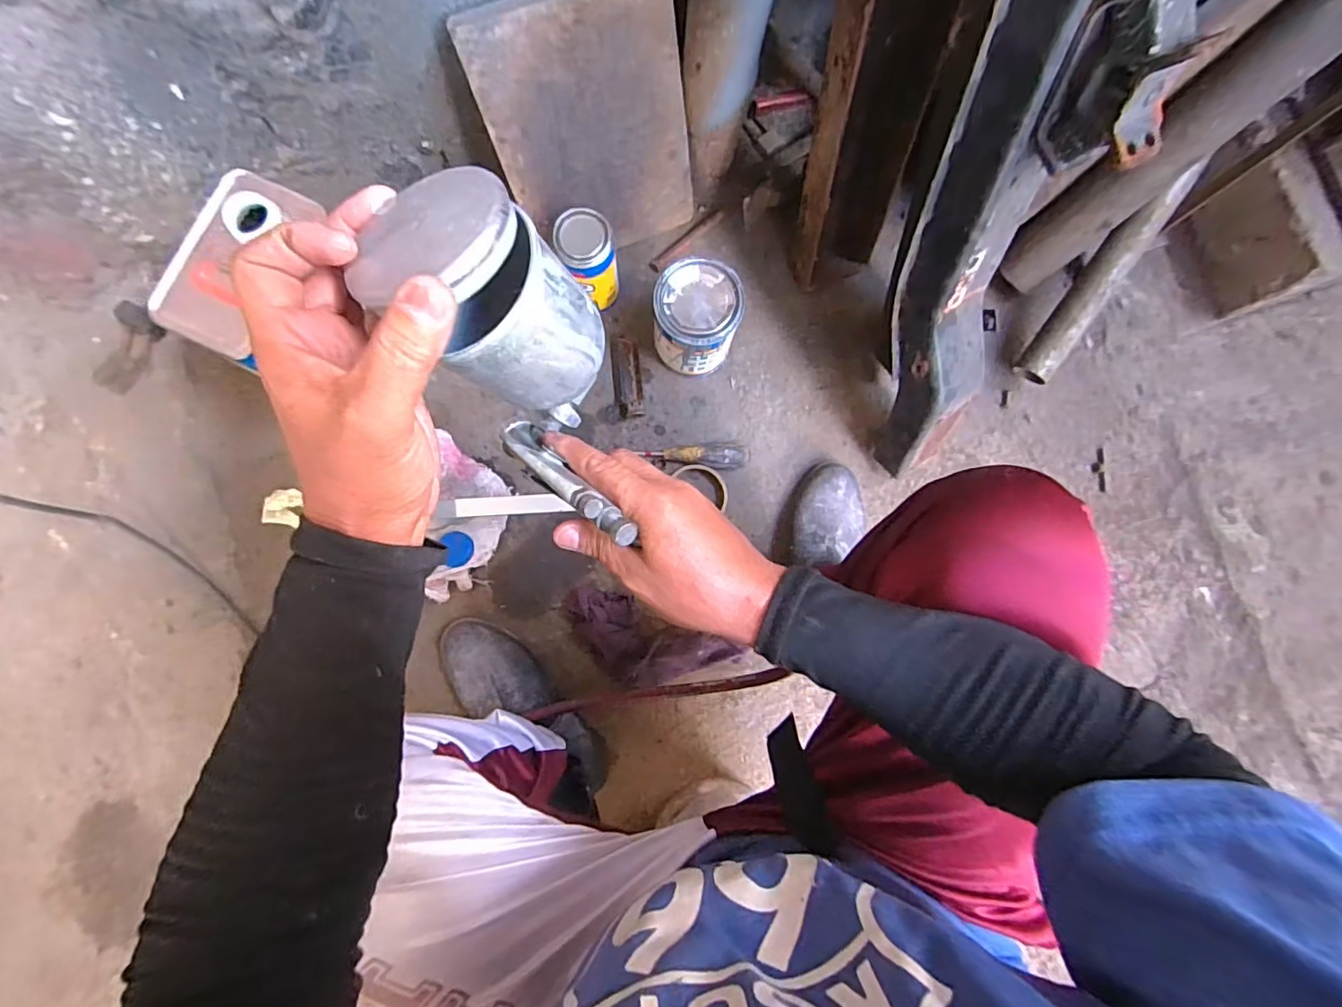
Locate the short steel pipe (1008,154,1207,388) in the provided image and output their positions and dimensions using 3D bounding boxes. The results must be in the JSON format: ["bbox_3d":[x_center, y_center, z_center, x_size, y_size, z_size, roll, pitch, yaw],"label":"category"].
[{"bbox_3d":[0.555,-0.289,0.733,0.045,0.053,0.285,32,109,0],"label":"short steel pipe"}]

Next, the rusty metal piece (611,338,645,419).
[{"bbox_3d":[-0.059,-0.172,0.768,0.038,0.019,0.109,-6,84,-4],"label":"rusty metal piece"}]

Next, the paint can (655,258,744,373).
[{"bbox_3d":[0.029,-0.229,0.723,0.103,0.135,0.102,0,83,-4],"label":"paint can"}]

